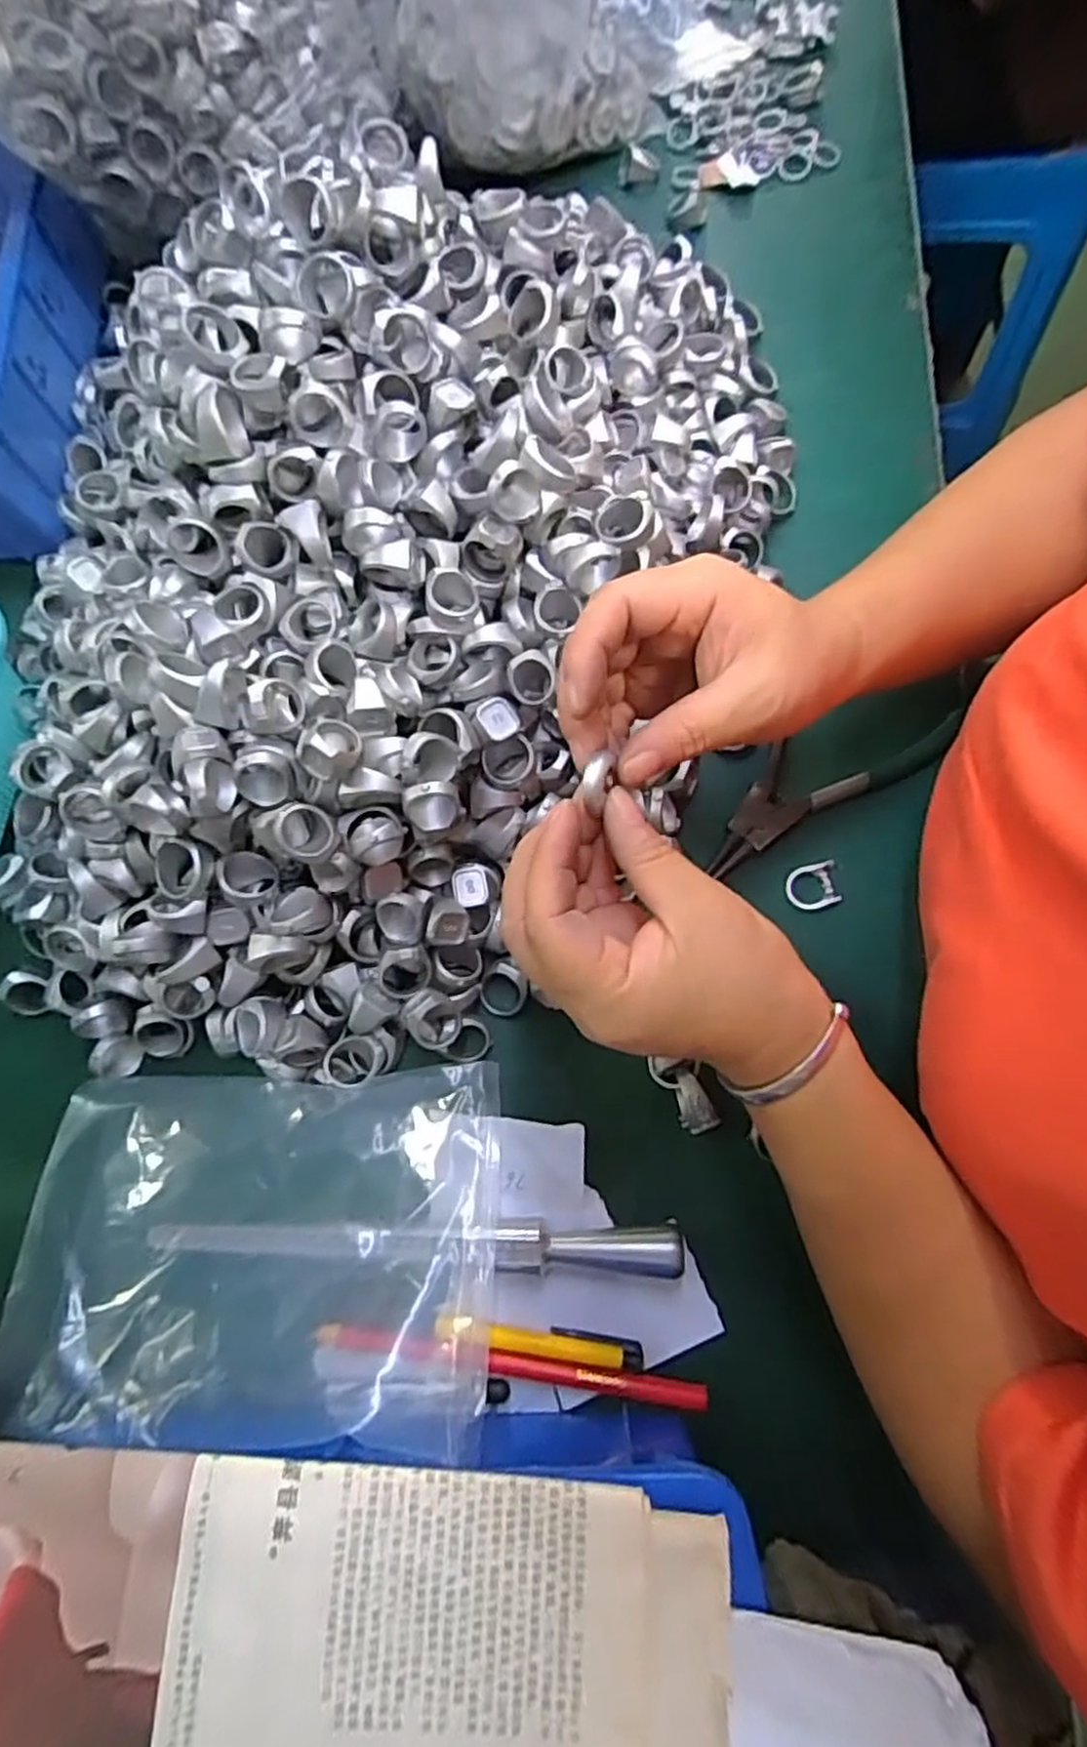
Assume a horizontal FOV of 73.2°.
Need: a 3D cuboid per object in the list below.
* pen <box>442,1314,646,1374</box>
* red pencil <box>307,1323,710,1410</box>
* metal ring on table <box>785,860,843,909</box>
[{"bbox_3d":[-0.002,0.200,0.314,0.087,0.007,0.011,6,75,5],"label":"pen"},{"bbox_3d":[-0.015,0.207,0.308,0.164,0.009,0.010,7,75,6],"label":"red pencil"},{"bbox_3d":[0.134,0.006,0.363,0.026,0.006,0.022,-12,74,1],"label":"metal ring on table"}]

